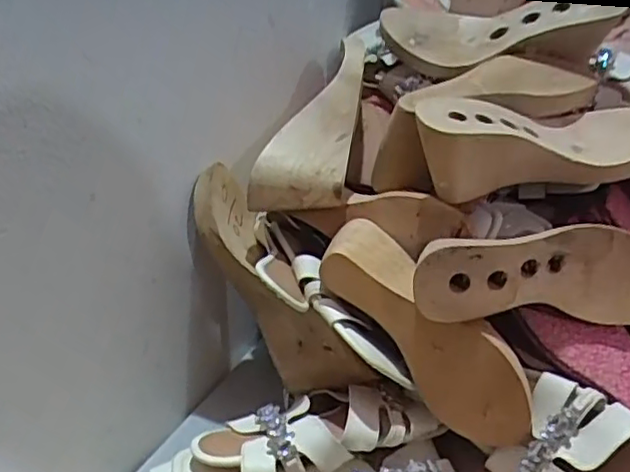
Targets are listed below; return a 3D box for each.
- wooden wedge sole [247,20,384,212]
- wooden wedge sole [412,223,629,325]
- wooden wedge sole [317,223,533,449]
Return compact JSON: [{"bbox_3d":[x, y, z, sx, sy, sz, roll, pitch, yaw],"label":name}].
[{"bbox_3d":[0.012,-0.102,0.603,0.064,0.069,0.188,19,76,38],"label":"wooden wedge sole"},{"bbox_3d":[0.185,0.029,0.520,0.231,0.078,0.064,2,27,-14],"label":"wooden wedge sole"},{"bbox_3d":[0.100,0.072,0.532,0.086,0.070,0.219,-33,76,-38],"label":"wooden wedge sole"}]

